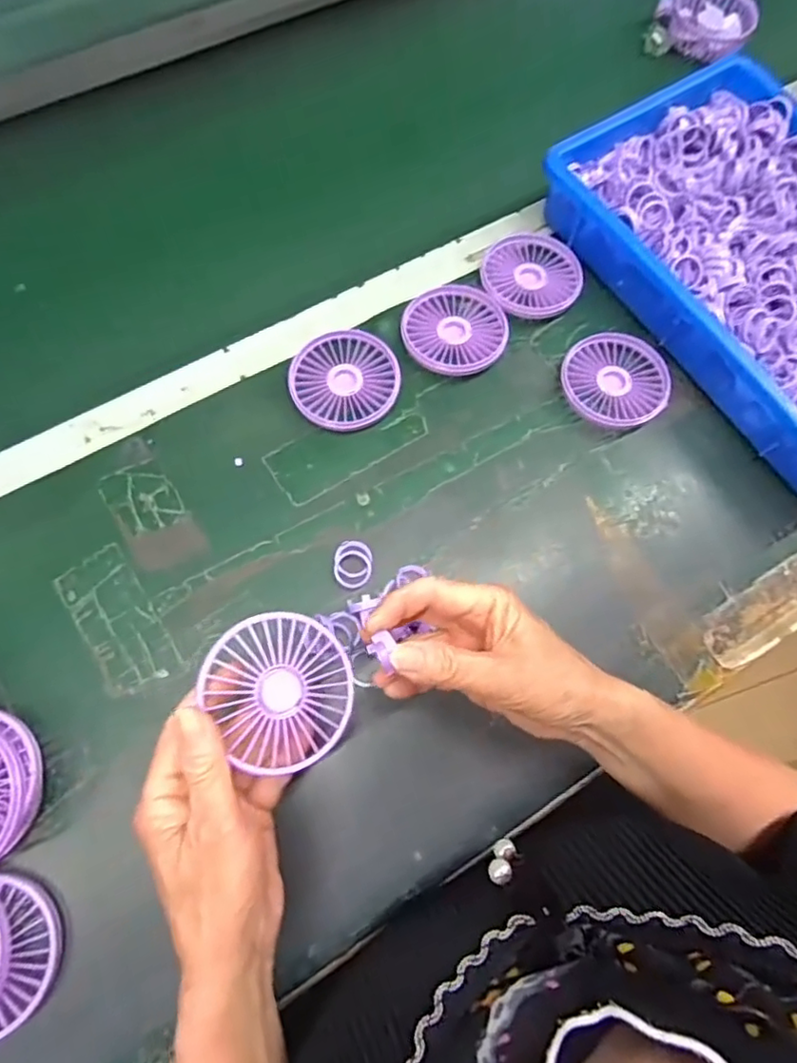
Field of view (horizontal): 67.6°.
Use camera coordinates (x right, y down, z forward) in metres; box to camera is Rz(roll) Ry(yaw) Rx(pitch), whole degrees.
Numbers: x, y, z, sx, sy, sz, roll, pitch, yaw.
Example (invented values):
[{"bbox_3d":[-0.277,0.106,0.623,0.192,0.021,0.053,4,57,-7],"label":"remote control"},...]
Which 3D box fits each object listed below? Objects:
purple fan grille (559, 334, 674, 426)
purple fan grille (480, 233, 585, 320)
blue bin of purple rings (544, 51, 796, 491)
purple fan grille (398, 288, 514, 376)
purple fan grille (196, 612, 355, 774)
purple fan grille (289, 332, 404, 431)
[{"bbox_3d":[0.181,-0.126,0.502,0.087,0.018,0.082,1,71,-3],"label":"purple fan grille"},{"bbox_3d":[0.117,-0.227,0.525,0.086,0.012,0.083,1,71,-3],"label":"purple fan grille"},{"bbox_3d":[0.315,-0.232,0.514,0.234,0.069,0.372,-34,76,-13],"label":"blue bin of purple rings"},{"bbox_3d":[0.048,-0.170,0.507,0.087,0.020,0.086,1,71,-3],"label":"purple fan grille"},{"bbox_3d":[-0.065,0.089,0.336,0.077,0.007,0.085,-30,92,-26],"label":"purple fan grille"},{"bbox_3d":[-0.044,-0.124,0.490,0.087,0.014,0.086,1,71,-3],"label":"purple fan grille"}]

